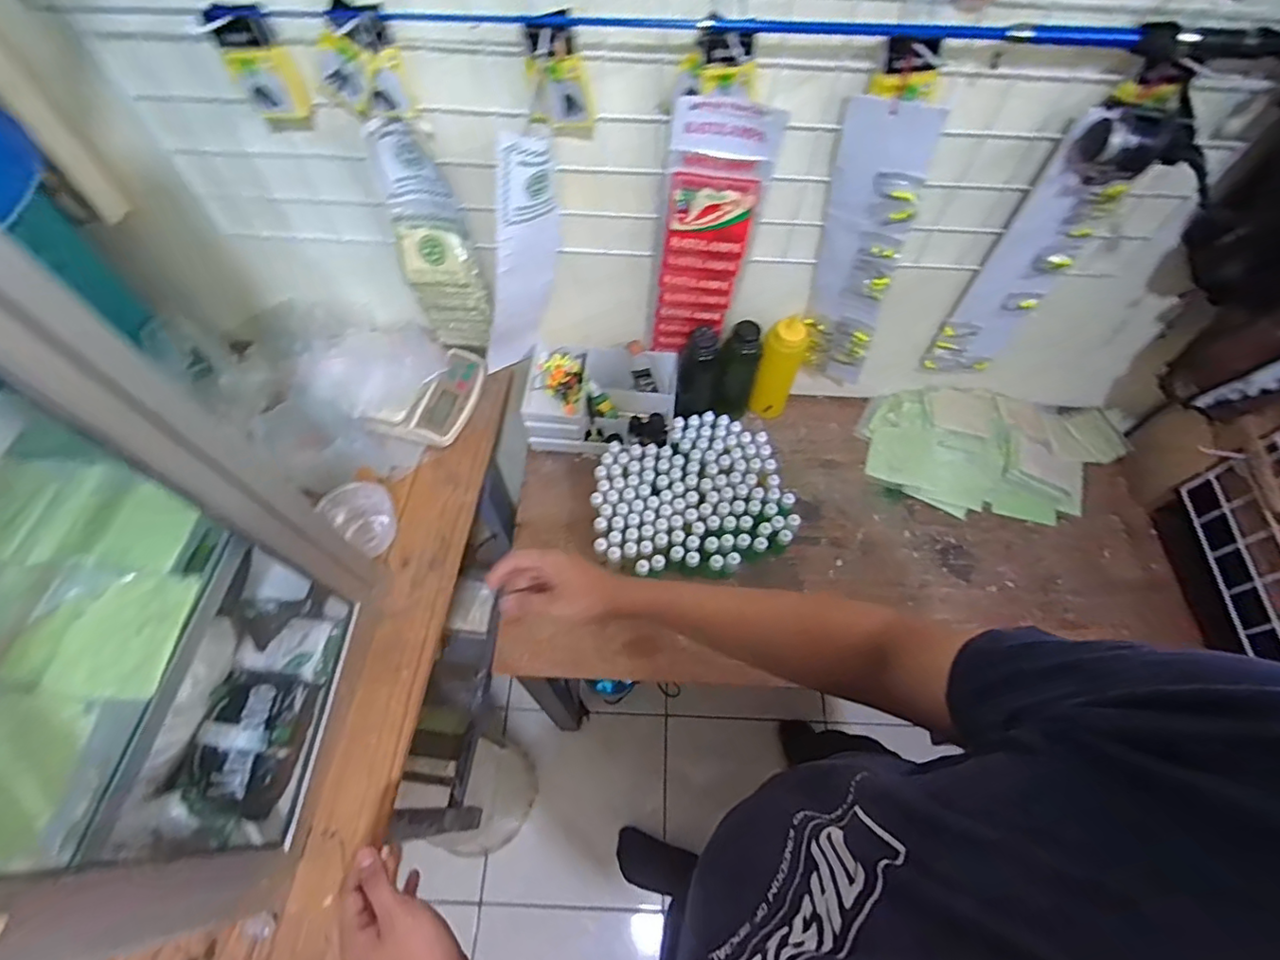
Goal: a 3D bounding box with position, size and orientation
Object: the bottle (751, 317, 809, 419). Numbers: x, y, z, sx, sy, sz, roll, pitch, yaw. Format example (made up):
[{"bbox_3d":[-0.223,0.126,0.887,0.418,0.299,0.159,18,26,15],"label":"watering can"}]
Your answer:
[{"bbox_3d":[0.216,-0.169,0.927,0.064,0.193,0.059,17,61,8],"label":"bottle"}]

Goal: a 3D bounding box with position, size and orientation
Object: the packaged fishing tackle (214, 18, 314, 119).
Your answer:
[{"bbox_3d":[-0.371,-0.405,0.573,0.051,0.089,0.033,-5,63,4],"label":"packaged fishing tackle"}]

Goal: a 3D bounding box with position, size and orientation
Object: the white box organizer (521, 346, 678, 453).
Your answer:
[{"bbox_3d":[-0.060,-0.127,0.926,0.228,0.093,0.146,4,60,0],"label":"white box organizer"}]

